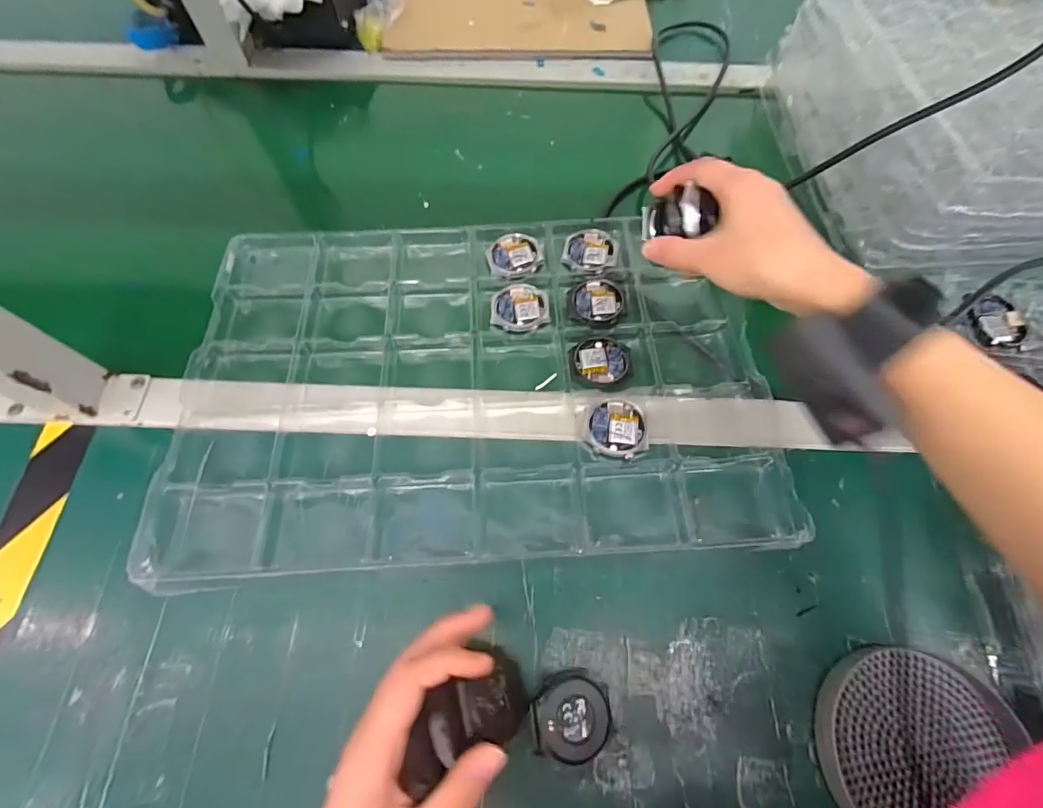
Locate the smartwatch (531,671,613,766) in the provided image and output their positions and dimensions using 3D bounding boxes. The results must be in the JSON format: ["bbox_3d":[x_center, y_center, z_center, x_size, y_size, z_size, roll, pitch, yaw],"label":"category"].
[{"bbox_3d":[0.030,0.185,0.273,0.046,0.021,0.045,-5,66,-3],"label":"smartwatch"}]

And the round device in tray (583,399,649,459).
[{"bbox_3d":[0.072,0.018,0.352,0.046,0.010,0.045,0,66,0],"label":"round device in tray"}]

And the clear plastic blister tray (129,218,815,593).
[{"bbox_3d":[-0.037,-0.029,0.369,0.435,0.023,0.297,-3,66,-2],"label":"clear plastic blister tray"}]

